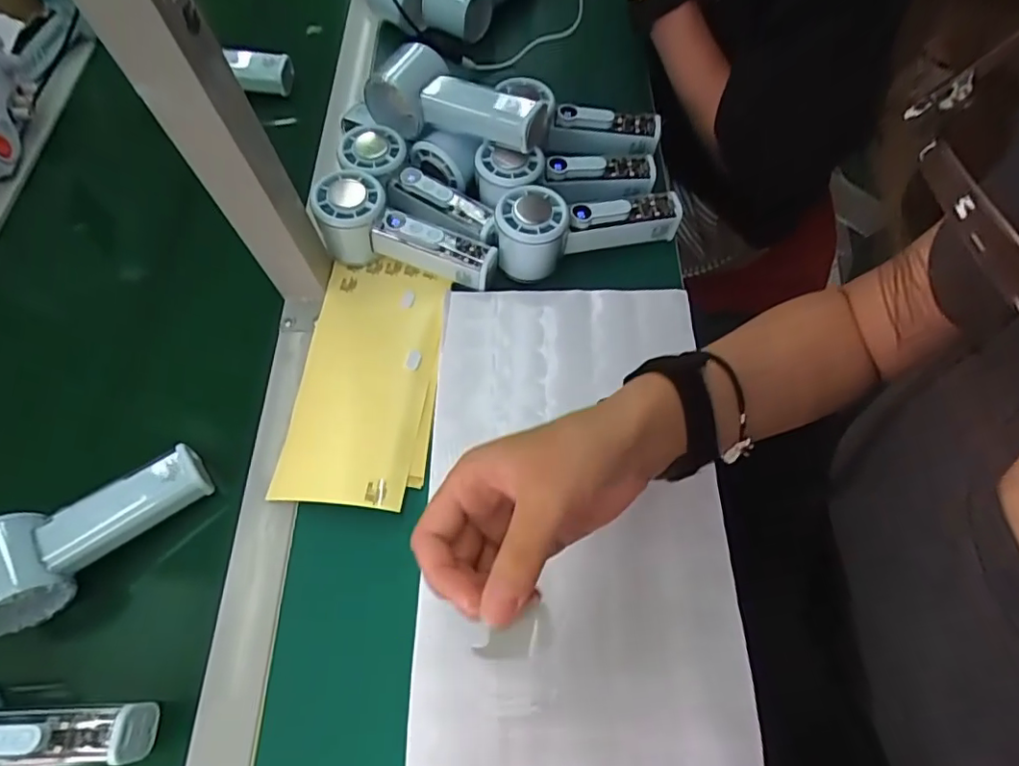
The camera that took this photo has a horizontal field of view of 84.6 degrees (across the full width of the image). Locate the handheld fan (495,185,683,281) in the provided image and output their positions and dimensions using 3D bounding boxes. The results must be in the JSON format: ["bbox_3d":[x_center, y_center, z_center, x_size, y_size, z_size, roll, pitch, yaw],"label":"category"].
[{"bbox_3d":[0.065,-0.135,0.461,0.152,0.051,0.055,-15,63,-5],"label":"handheld fan"}]

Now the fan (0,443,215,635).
[{"bbox_3d":[-0.279,0.098,0.372,0.144,0.043,0.060,-29,65,-12],"label":"fan"}]

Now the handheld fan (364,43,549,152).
[{"bbox_3d":[-0.045,-0.240,0.482,0.162,0.059,0.070,15,64,11],"label":"handheld fan"}]

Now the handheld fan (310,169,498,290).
[{"bbox_3d":[-0.085,-0.120,0.468,0.153,0.058,0.056,20,64,-2],"label":"handheld fan"}]

